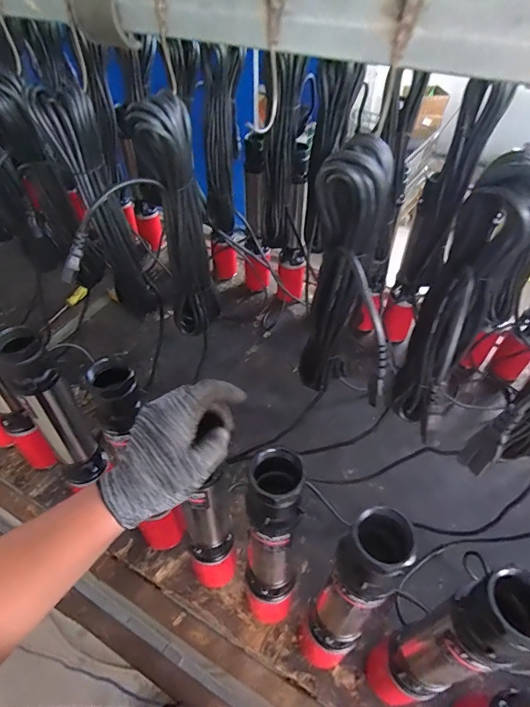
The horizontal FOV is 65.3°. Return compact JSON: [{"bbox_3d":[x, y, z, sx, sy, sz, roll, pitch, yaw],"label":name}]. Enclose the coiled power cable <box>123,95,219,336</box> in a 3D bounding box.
[{"bbox_3d":[-0.112,-0.152,0.565,0.080,0.336,0.056,-8,48,-8],"label":"coiled power cable"}]

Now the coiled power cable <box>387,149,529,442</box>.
[{"bbox_3d":[0.188,-0.022,0.421,0.061,0.337,0.059,13,49,11],"label":"coiled power cable"}]

